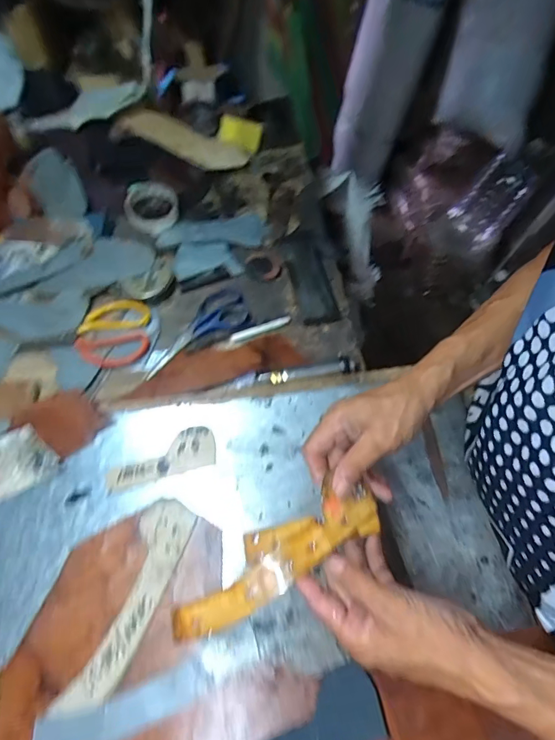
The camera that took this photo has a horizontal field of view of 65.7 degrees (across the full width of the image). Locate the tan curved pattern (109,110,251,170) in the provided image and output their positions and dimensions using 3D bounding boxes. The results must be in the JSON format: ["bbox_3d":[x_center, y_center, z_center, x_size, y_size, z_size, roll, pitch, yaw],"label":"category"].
[{"bbox_3d":[-0.180,-0.432,0.815,0.244,0.027,0.118,12,57,-13],"label":"tan curved pattern"}]

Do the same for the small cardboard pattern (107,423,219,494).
[{"bbox_3d":[-0.133,0.101,0.493,0.124,0.005,0.047,-16,64,-5],"label":"small cardboard pattern"}]

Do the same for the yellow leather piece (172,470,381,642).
[{"bbox_3d":[-0.002,0.156,0.358,0.190,0.018,0.050,-31,62,-10],"label":"yellow leather piece"}]

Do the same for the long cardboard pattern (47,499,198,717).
[{"bbox_3d":[-0.143,0.221,0.418,0.053,0.004,0.193,18,60,12],"label":"long cardboard pattern"}]

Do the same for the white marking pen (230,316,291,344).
[{"bbox_3d":[-0.023,-0.057,0.600,0.089,0.007,0.015,-22,60,-12],"label":"white marking pen"}]

